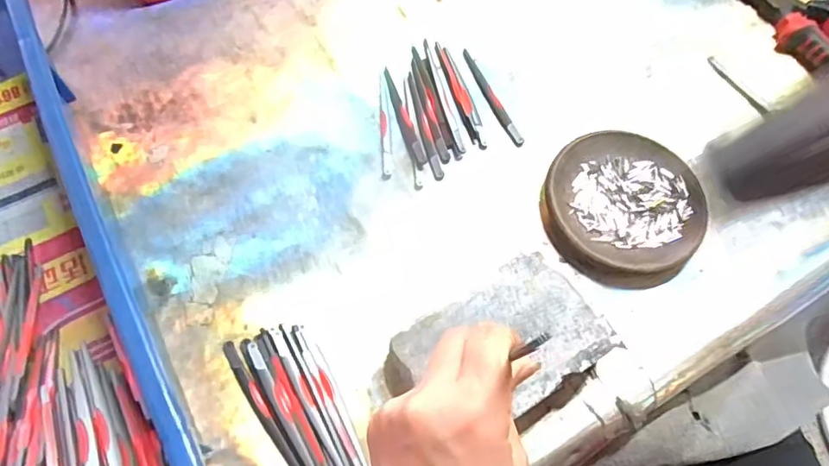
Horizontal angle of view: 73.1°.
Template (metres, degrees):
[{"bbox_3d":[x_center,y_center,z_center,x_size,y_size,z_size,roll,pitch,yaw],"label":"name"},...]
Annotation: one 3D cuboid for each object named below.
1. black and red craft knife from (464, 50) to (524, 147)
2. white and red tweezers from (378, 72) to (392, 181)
[{"bbox_3d":[0.062,-0.111,0.452,0.009,0.004,0.100,-21,67,-10],"label":"black and red craft knife"},{"bbox_3d":[-0.024,-0.087,0.440,0.008,0.004,0.099,-4,66,-2],"label":"white and red tweezers"}]

